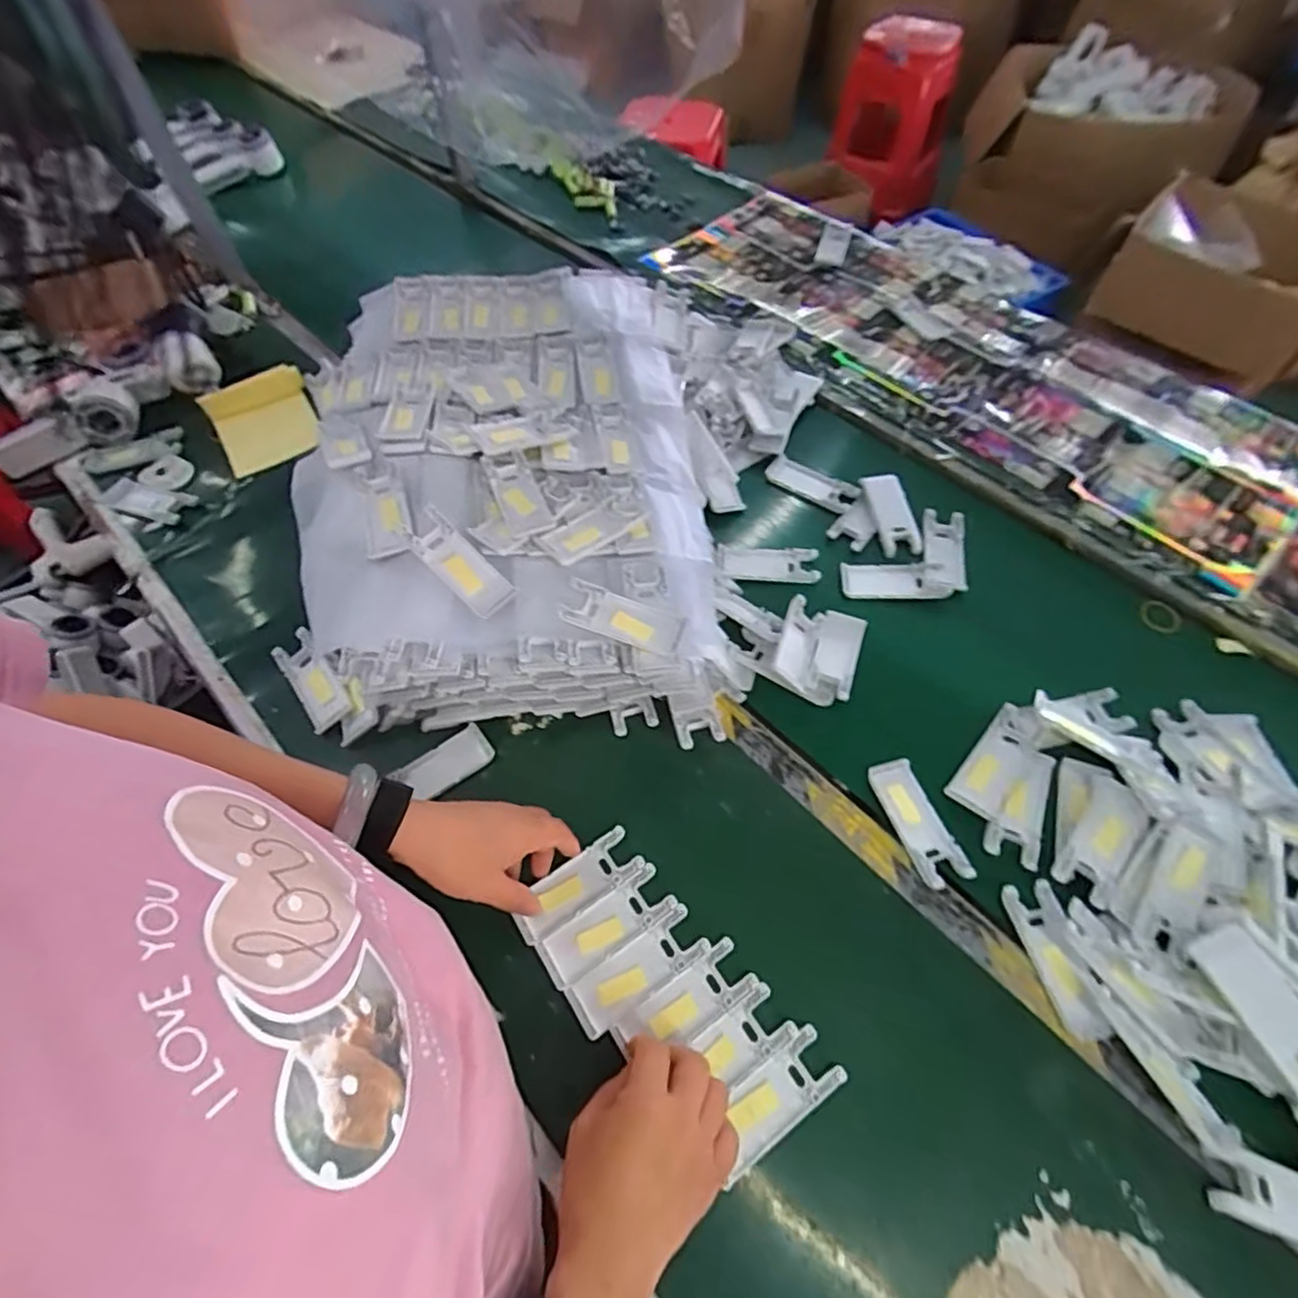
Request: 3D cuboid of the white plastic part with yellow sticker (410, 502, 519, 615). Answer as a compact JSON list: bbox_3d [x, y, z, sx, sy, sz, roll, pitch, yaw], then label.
[{"bbox_3d":[-0.160,-0.071,0.543,0.100,0.009,0.040,46,69,0],"label":"white plastic part with yellow sticker"}]

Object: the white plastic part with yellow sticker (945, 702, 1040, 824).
[{"bbox_3d":[0.304,0.094,0.562,0.043,0.008,0.112,35,66,19],"label":"white plastic part with yellow sticker"}]

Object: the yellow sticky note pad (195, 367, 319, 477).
[{"bbox_3d":[-0.469,-0.280,0.792,0.115,0.023,0.143,-30,72,-18],"label":"yellow sticky note pad"}]

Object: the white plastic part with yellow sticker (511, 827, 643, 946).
[{"bbox_3d":[-0.057,0.188,0.513,0.105,0.010,0.044,-36,66,-22],"label":"white plastic part with yellow sticker"}]

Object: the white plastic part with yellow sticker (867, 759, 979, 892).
[{"bbox_3d":[0.223,0.142,0.536,0.038,0.005,0.104,-18,61,-9],"label":"white plastic part with yellow sticker"}]

